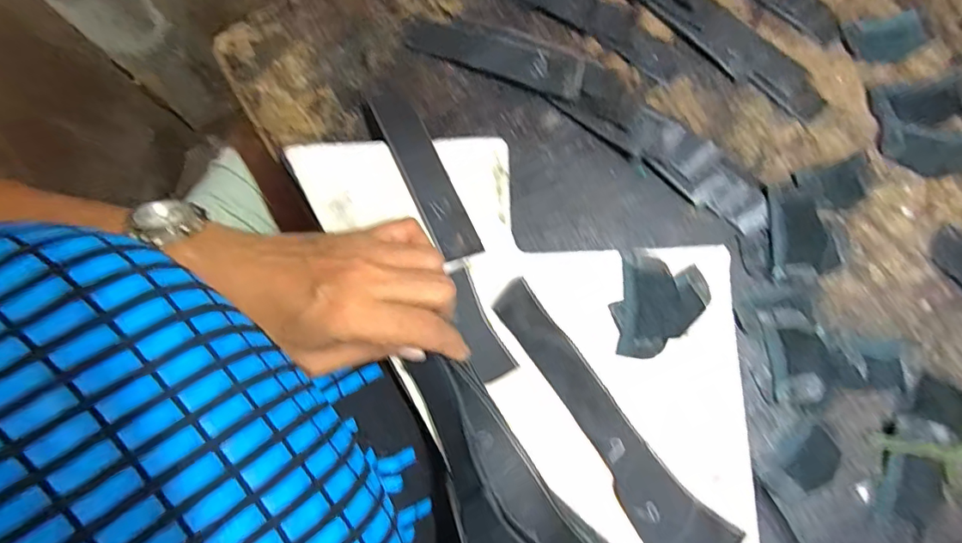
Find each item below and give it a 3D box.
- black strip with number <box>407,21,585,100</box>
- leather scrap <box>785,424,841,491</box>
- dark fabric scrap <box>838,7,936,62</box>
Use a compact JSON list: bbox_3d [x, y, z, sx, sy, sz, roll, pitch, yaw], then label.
[{"bbox_3d":[0.011,-0.155,0.363,0.127,0.007,0.033,20,94,10],"label":"black strip with number"},{"bbox_3d":[0.208,0.118,0.316,0.024,0.004,0.036,40,82,7],"label":"leather scrap"},{"bbox_3d":[0.295,-0.169,0.367,0.060,0.004,0.034,-12,79,-2],"label":"dark fabric scrap"}]

